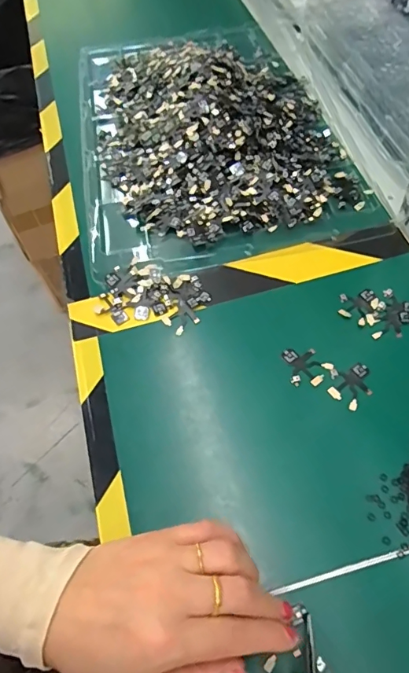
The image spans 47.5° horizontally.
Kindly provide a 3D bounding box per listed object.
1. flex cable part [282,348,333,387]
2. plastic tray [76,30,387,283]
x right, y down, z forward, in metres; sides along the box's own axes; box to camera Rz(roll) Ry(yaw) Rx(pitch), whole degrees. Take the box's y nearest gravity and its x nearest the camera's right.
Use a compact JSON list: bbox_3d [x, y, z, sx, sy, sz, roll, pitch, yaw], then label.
[{"bbox_3d":[0.079,0.022,0.350,0.033,0.004,0.033,-13,59,-4],"label":"flex cable part"},{"bbox_3d":[-0.003,-0.227,0.485,0.261,0.036,0.383,-12,59,-4],"label":"plastic tray"}]

